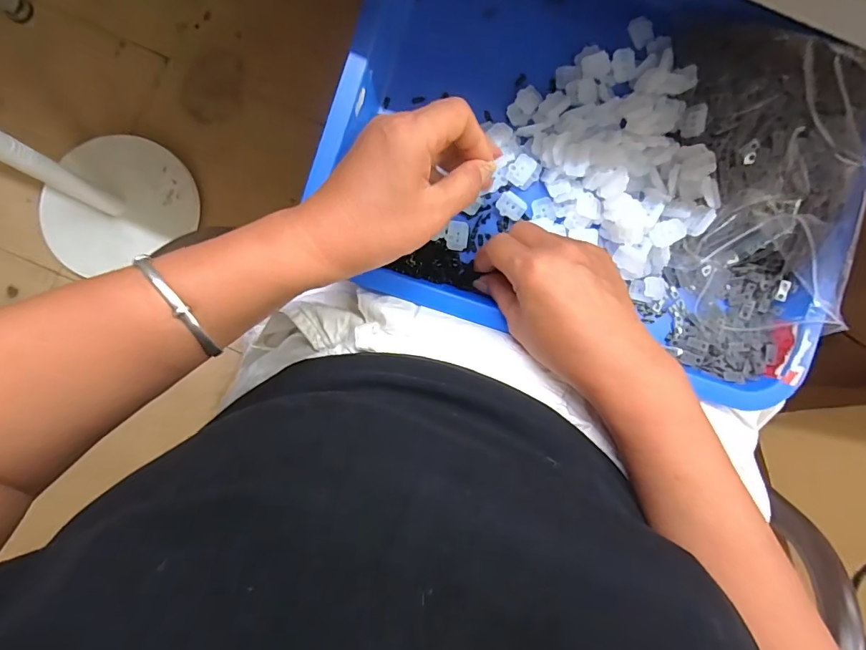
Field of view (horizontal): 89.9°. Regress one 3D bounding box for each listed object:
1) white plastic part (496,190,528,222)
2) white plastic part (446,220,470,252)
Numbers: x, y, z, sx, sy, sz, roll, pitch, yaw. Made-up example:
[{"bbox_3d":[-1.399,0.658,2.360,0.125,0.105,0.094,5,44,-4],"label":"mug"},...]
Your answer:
[{"bbox_3d":[0.059,-0.090,0.331,0.022,0.005,0.017,38,85,1],"label":"white plastic part"},{"bbox_3d":[0.019,-0.069,0.335,0.016,0.004,0.022,8,85,-2],"label":"white plastic part"}]

